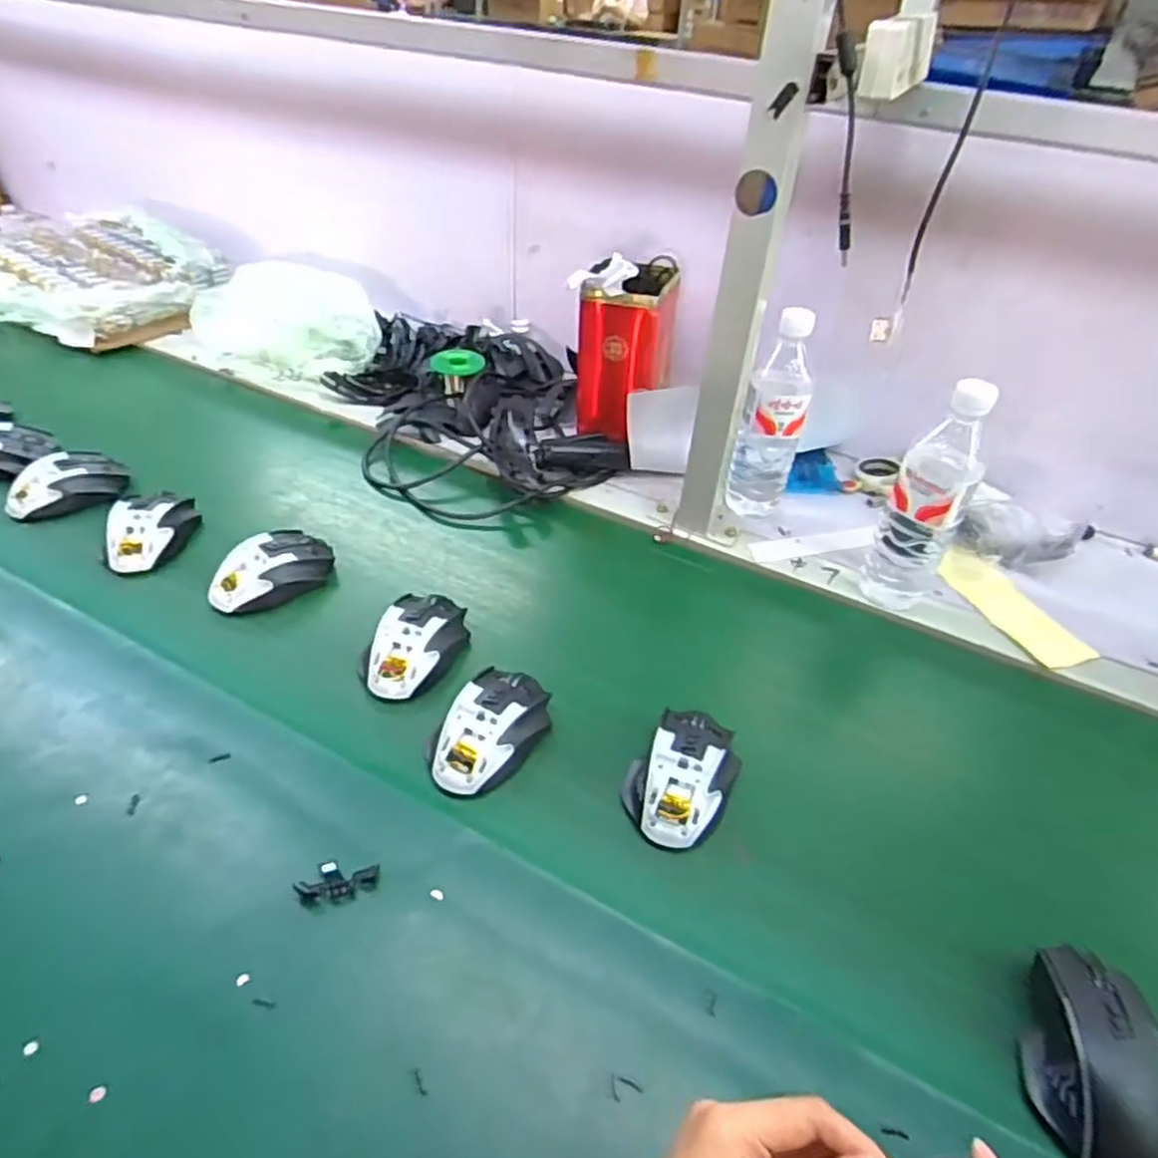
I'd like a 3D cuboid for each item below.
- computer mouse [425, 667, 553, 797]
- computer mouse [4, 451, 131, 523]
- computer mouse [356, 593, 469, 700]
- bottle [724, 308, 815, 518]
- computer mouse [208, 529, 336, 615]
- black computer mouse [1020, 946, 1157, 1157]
[{"bbox_3d":[-0.069,0.115,0.569,0.069,0.033,0.112,25,44,23],"label":"computer mouse"},{"bbox_3d":[-0.553,-0.103,0.781,0.071,0.038,0.113,23,43,21],"label":"computer mouse"},{"bbox_3d":[-0.143,0.053,0.638,0.069,0.037,0.113,15,41,12],"label":"computer mouse"},{"bbox_3d":[0.209,-0.167,0.777,0.062,0.224,0.056,19,42,17],"label":"bottle"},{"bbox_3d":[-0.297,-0.010,0.698,0.066,0.040,0.118,33,47,30],"label":"computer mouse"},{"bbox_3d":[0.301,0.277,0.419,0.066,0.040,0.110,20,42,17],"label":"black computer mouse"}]

